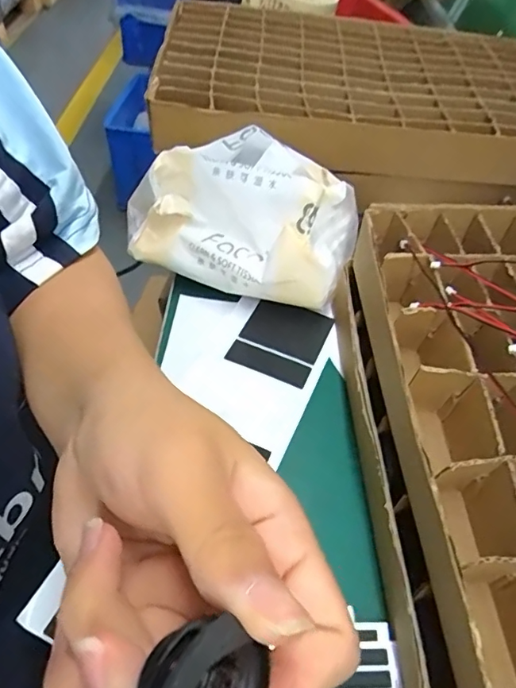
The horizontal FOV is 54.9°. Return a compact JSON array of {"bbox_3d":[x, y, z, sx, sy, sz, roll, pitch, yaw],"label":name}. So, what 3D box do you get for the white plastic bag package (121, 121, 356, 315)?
[{"bbox_3d":[-0.008,-0.100,0.382,0.165,0.115,0.079,24,21,18],"label":"white plastic bag package"}]

